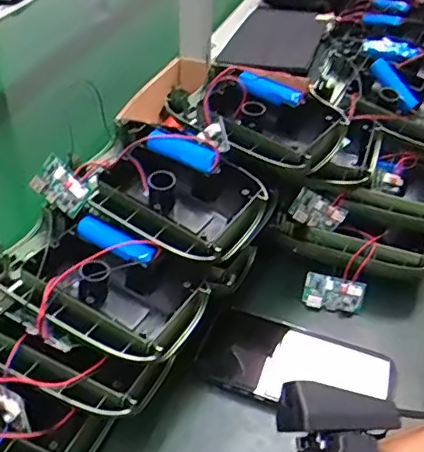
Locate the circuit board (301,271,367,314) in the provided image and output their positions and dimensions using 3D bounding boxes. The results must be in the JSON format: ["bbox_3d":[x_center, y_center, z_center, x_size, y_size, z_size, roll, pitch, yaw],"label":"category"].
[{"bbox_3d":[0.116,0.064,0.533,0.055,0.033,0.011,12,10,12],"label":"circuit board"}]

